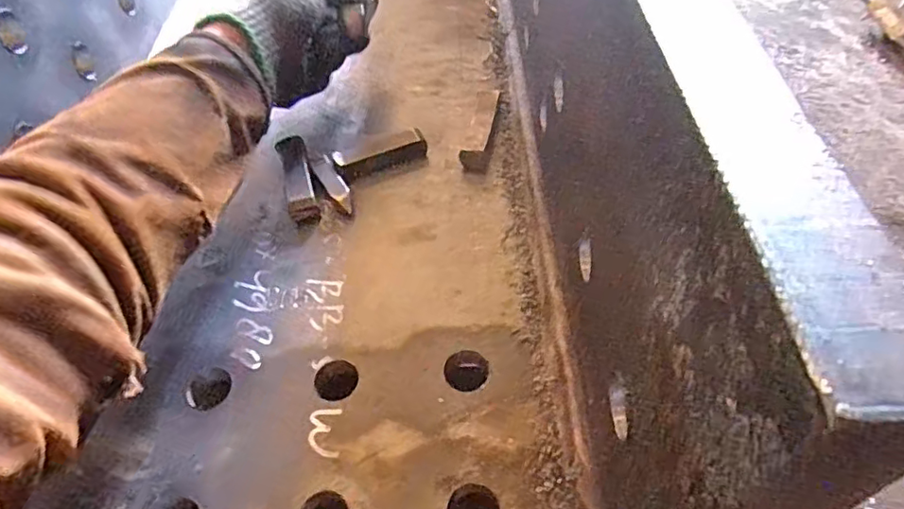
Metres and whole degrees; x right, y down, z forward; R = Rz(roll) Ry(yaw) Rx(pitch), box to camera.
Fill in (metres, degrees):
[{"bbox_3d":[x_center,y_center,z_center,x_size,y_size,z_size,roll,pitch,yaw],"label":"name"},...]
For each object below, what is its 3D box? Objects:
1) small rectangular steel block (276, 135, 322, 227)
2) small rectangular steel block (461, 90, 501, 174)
[{"bbox_3d":[-0.114,-0.056,0.437,0.021,0.021,0.079,-15,50,-7],"label":"small rectangular steel block"},{"bbox_3d":[0.023,-0.096,0.456,0.019,0.024,0.072,7,51,12],"label":"small rectangular steel block"}]

